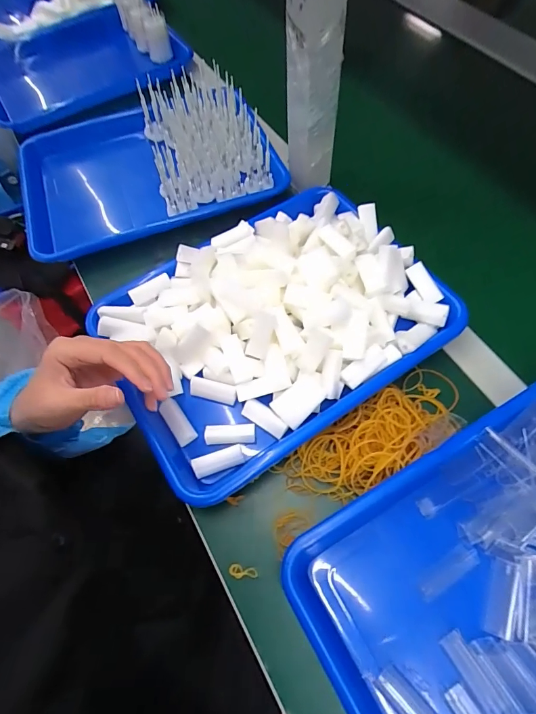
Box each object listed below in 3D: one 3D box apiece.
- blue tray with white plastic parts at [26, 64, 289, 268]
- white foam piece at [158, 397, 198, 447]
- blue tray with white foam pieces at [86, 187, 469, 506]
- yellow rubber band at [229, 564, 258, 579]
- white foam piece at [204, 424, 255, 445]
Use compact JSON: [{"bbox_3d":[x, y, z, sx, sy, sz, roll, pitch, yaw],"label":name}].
[{"bbox_3d":[-0.163,-0.262,0.532,0.318,0.087,0.235,-19,64,-6],"label":"blue tray with white plastic parts"},{"bbox_3d":[-0.086,0.063,0.379,0.019,0.009,0.044,-33,66,-12],"label":"white foam piece"},{"bbox_3d":[0.003,-0.044,0.402,0.323,0.060,0.245,-32,66,-12],"label":"blue tray with white foam pieces"},{"bbox_3d":[-0.021,0.179,0.329,0.024,0.004,0.011,7,64,7],"label":"yellow rubber band"},{"bbox_3d":[-0.035,0.071,0.367,0.045,0.011,0.018,-3,63,2],"label":"white foam piece"}]

